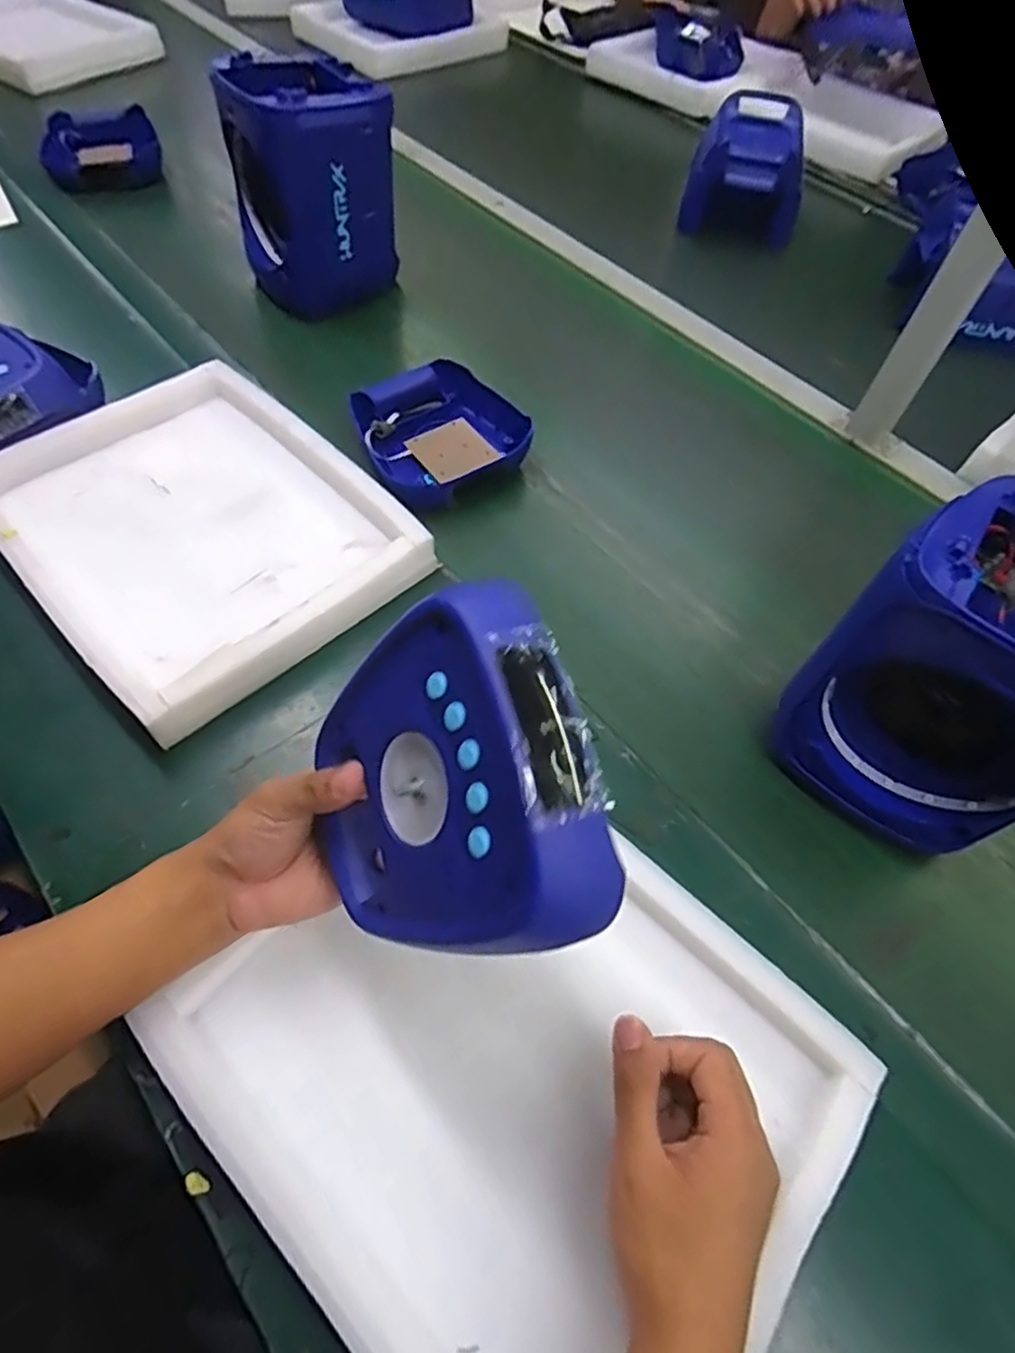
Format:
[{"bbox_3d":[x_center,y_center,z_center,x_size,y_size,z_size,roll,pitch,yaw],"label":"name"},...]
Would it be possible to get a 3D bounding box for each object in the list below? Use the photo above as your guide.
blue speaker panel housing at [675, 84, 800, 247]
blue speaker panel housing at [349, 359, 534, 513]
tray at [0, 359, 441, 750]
[{"bbox_3d":[0.388,-0.825,1.090,0.174,0.111,0.225,15,59,4],"label":"blue speaker panel housing"},{"bbox_3d":[-0.066,-0.260,0.727,0.173,0.041,0.186,-19,62,-16],"label":"blue speaker panel housing"},{"bbox_3d":[-0.277,-0.142,0.610,0.366,0.038,0.283,42,64,19],"label":"tray"}]

